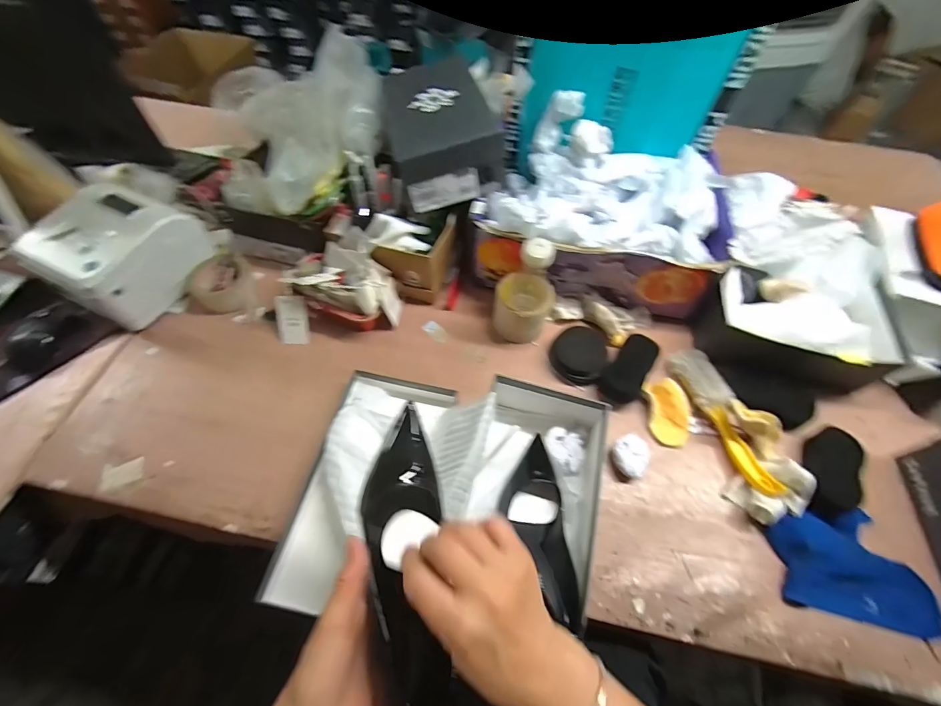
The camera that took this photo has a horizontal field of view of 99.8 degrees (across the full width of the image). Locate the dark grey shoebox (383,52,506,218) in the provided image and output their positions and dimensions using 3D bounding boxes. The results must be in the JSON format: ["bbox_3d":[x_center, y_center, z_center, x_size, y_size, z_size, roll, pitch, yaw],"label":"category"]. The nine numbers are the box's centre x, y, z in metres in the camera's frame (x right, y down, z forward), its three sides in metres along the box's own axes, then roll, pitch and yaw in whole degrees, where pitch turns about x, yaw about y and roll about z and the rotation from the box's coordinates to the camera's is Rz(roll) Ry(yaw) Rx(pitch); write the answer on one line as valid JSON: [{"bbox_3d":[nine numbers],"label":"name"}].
[{"bbox_3d":[-0.055,-0.375,0.656,0.156,0.097,0.273,-11,60,-8],"label":"dark grey shoebox"}]

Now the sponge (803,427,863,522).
[{"bbox_3d":[0.491,0.160,0.535,0.062,0.049,0.124,14,72,7],"label":"sponge"}]

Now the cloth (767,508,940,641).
[{"bbox_3d":[0.476,0.259,0.490,0.183,0.029,0.125,12,59,5],"label":"cloth"}]

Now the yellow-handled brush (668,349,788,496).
[{"bbox_3d":[0.368,0.097,0.584,0.053,0.037,0.230,-11,60,-8],"label":"yellow-handled brush"}]

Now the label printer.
[{"bbox_3d":[-0.568,-0.167,0.661,0.156,0.130,0.200,26,61,14],"label":"label printer"}]

